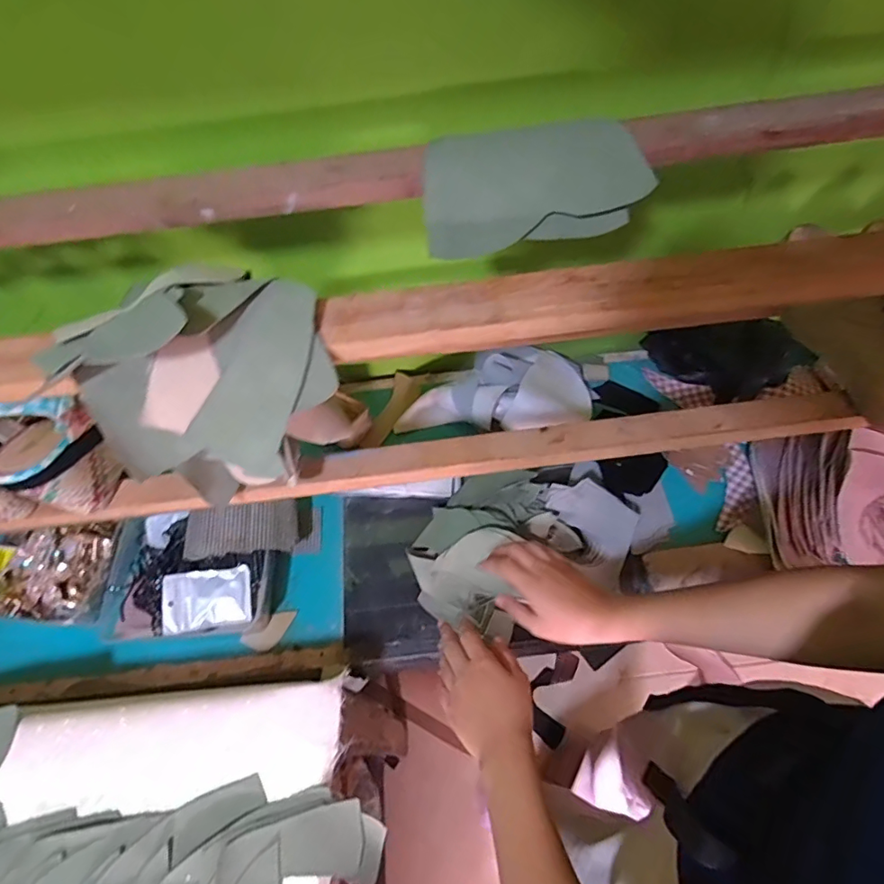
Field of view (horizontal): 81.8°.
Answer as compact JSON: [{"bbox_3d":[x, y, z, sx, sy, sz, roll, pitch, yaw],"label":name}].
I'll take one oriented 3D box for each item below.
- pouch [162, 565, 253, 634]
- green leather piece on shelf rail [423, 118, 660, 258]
[{"bbox_3d":[-0.282,0.189,0.615,0.097,0.005,0.066,-6,71,-14],"label":"pouch"},{"bbox_3d":[0.071,-0.201,0.400,0.167,0.064,0.071,0,59,3],"label":"green leather piece on shelf rail"}]

